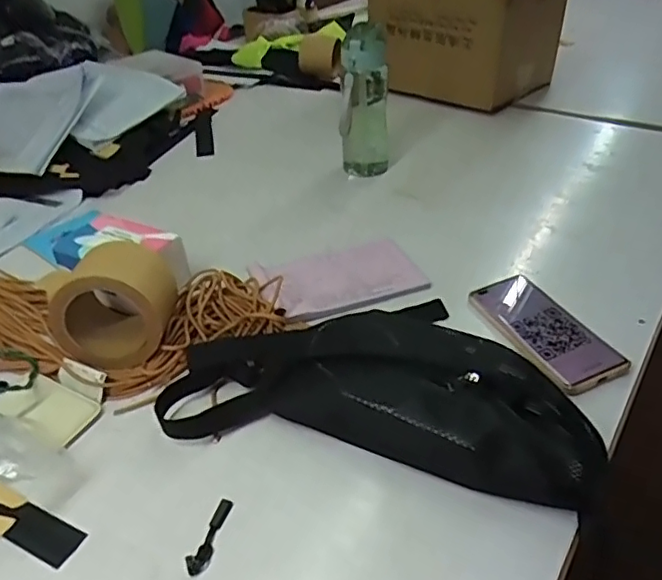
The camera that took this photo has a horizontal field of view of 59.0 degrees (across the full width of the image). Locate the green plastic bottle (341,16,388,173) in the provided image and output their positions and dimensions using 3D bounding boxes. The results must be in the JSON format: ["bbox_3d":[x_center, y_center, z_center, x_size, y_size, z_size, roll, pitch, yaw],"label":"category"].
[{"bbox_3d":[0.051,-0.276,0.883,0.071,0.231,0.070,2,37,6],"label":"green plastic bottle"}]

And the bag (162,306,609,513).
[{"bbox_3d":[0.046,0.067,0.543,0.370,0.077,0.205,7,38,13],"label":"bag"}]

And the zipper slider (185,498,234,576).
[{"bbox_3d":[-0.092,0.187,0.446,0.014,0.007,0.061,8,38,14],"label":"zipper slider"}]

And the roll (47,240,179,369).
[{"bbox_3d":[-0.211,0.016,0.587,0.101,0.105,0.090,-1,37,2],"label":"roll"}]

